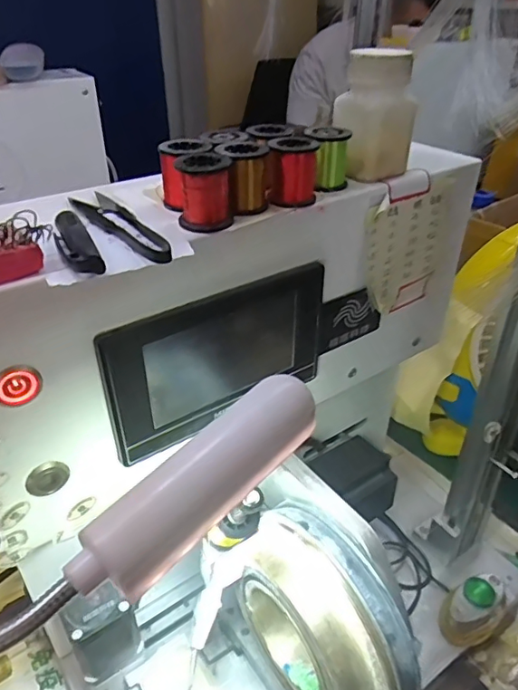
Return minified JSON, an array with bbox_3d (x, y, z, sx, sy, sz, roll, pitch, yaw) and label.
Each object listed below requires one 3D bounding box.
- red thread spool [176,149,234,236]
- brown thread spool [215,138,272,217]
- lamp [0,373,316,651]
[{"bbox_3d":[-0.026,-0.073,0.254,0.025,0.033,0.021,0,34,1],"label":"red thread spool"},{"bbox_3d":[-0.011,-0.088,0.273,0.027,0.034,0.024,-26,42,-33],"label":"brown thread spool"},{"bbox_3d":[-0.093,0.020,0.191,0.190,0.042,0.127,25,42,33],"label":"lamp"}]

